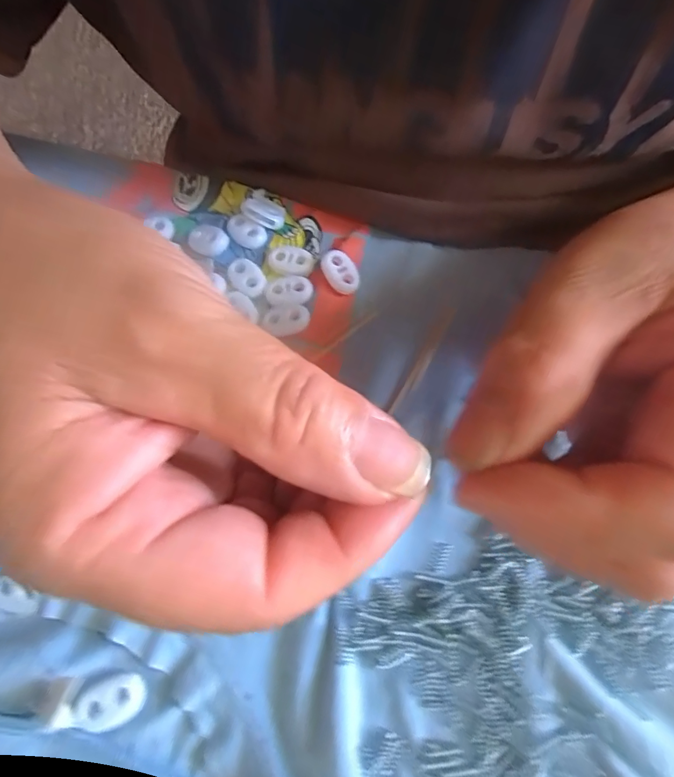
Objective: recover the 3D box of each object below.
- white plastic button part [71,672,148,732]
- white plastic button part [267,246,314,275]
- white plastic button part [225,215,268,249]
[{"bbox_3d":[-0.081,0.111,0.147,0.024,0.004,0.015,-15,71,-3],"label":"white plastic button part"},{"bbox_3d":[-0.023,-0.063,0.207,0.022,0.005,0.013,11,71,6],"label":"white plastic button part"},{"bbox_3d":[-0.047,-0.079,0.212,0.022,0.005,0.013,33,75,13],"label":"white plastic button part"}]

